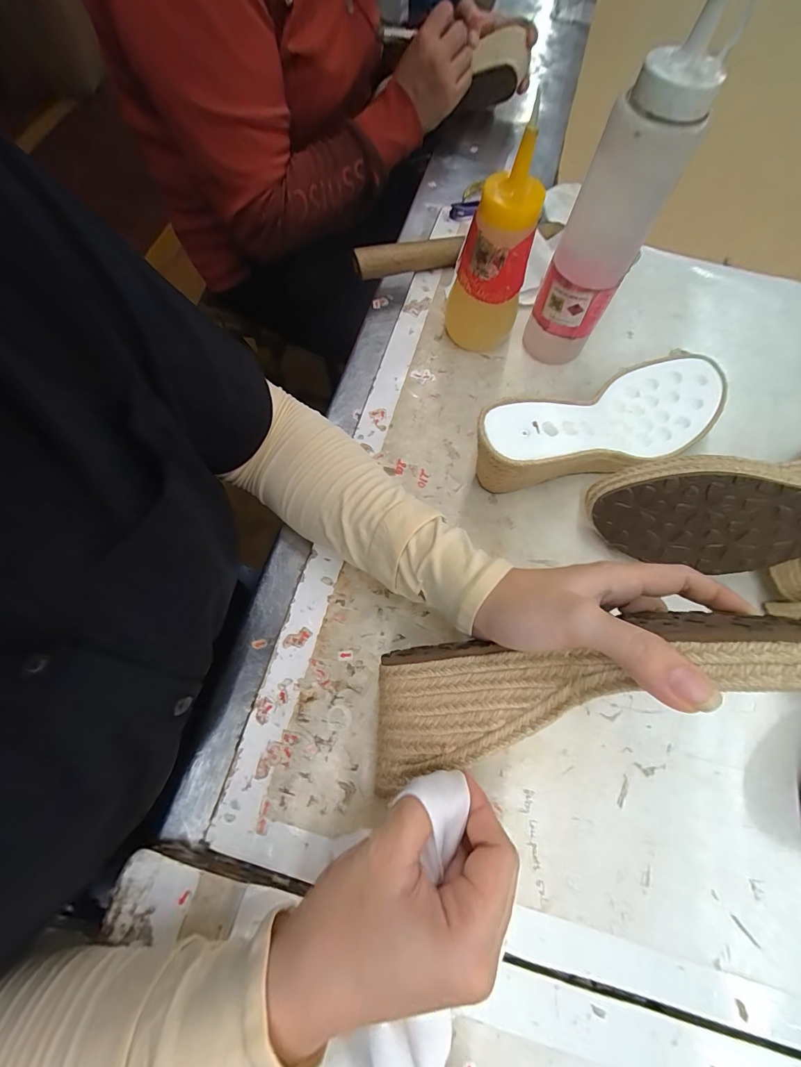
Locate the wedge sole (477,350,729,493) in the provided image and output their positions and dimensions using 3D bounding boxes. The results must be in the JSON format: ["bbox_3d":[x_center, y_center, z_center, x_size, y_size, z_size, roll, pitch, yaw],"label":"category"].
[{"bbox_3d":[0.167,-0.086,0.327,0.235,0.070,0.078,-26,73,-11],"label":"wedge sole"}]

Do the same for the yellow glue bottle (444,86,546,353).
[{"bbox_3d":[0.076,-0.220,0.335,0.056,0.148,0.046,12,69,3],"label":"yellow glue bottle"}]

